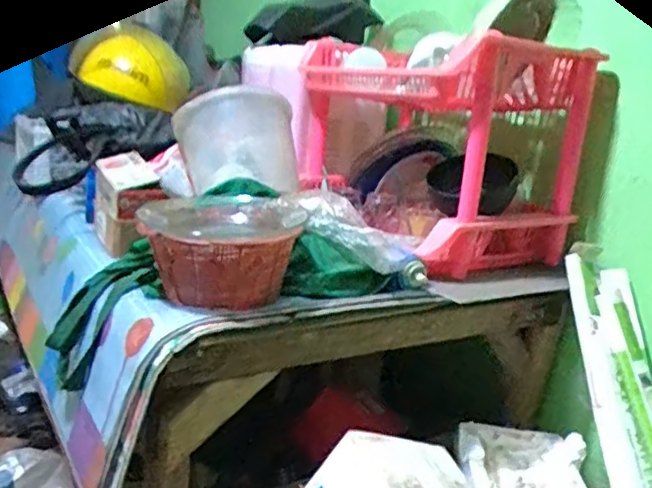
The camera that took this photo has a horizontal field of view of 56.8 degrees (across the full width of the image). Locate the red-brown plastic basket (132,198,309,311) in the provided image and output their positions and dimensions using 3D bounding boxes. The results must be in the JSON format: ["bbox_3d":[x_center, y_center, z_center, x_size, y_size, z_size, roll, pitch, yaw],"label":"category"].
[{"bbox_3d":[-0.134,0.011,0.777,0.196,0.111,0.203,2,13,-11],"label":"red-brown plastic basket"}]

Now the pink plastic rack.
[{"bbox_3d":[0.188,-0.170,1.088,0.348,0.340,0.440,-4,15,-33],"label":"pink plastic rack"}]

